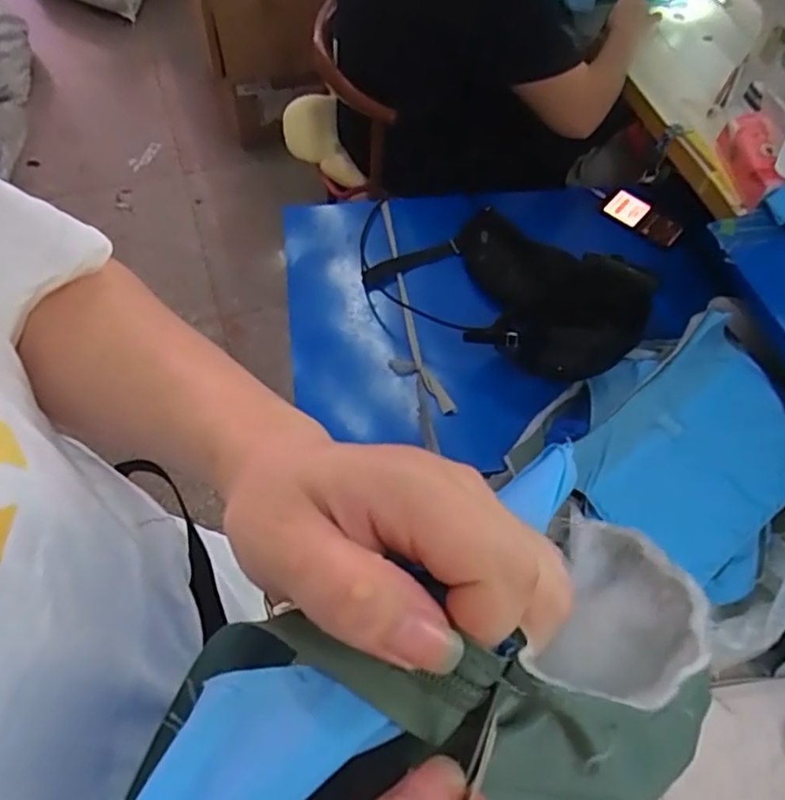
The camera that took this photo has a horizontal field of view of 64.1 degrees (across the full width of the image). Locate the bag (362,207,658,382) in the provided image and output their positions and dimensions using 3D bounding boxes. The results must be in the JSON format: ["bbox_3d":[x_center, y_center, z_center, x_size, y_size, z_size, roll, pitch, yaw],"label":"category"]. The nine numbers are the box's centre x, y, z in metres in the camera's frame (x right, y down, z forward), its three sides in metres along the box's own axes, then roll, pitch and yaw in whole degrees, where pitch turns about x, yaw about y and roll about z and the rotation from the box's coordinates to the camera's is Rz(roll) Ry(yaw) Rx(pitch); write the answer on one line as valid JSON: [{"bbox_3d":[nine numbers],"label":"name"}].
[{"bbox_3d":[0.196,-0.203,1.043,0.442,0.099,0.260,32,65,13],"label":"bag"}]

